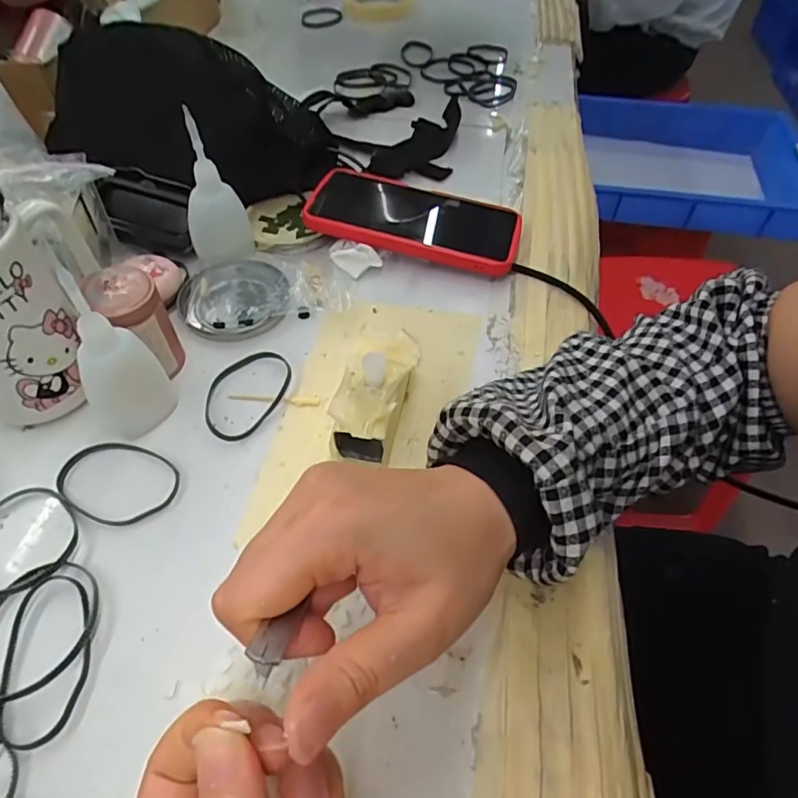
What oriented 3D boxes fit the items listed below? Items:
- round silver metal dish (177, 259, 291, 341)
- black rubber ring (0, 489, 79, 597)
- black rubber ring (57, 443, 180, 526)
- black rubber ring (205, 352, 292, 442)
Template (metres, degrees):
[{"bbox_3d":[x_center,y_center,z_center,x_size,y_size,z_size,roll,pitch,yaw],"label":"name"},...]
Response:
[{"bbox_3d":[-0.120,-0.077,0.403,0.079,0.009,0.080,1,52,-1],"label":"round silver metal dish"},{"bbox_3d":[-0.199,0.074,0.288,0.060,0.008,0.058,1,52,-1],"label":"black rubber ring"},{"bbox_3d":[-0.160,0.046,0.312,0.070,0.004,0.048,19,54,12],"label":"black rubber ring"},{"bbox_3d":[-0.099,-0.004,0.352,0.047,0.005,0.070,12,53,7],"label":"black rubber ring"}]

